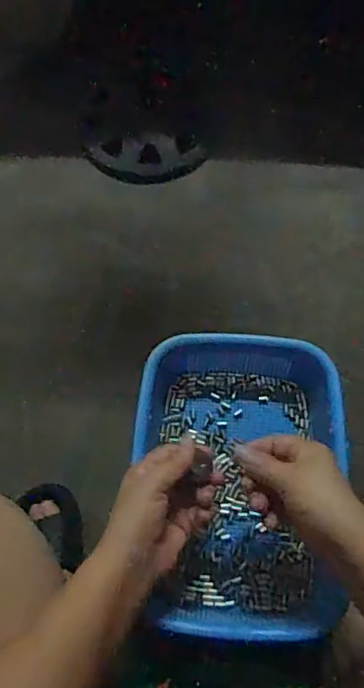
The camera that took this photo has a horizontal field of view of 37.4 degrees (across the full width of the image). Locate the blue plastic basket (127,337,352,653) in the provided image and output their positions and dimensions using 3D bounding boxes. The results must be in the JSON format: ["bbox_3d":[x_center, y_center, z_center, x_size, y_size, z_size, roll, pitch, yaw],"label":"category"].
[{"bbox_3d":[0.065,0.129,0.557,0.223,0.071,0.318,1,66,3],"label":"blue plastic basket"}]

